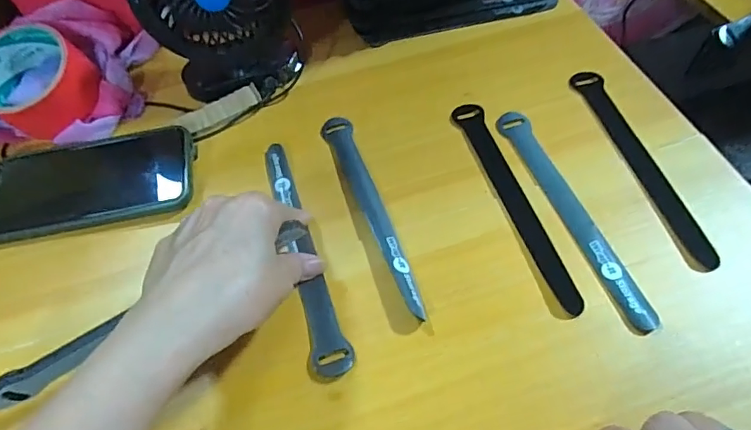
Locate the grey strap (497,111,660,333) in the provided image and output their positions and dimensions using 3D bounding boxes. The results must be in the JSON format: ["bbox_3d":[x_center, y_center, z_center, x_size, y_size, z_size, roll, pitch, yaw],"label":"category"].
[{"bbox_3d":[0.141,-0.006,0.359,0.022,0.004,0.194,-17,58,-6],"label":"grey strap"}]

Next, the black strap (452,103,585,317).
[{"bbox_3d":[0.103,-0.016,0.370,0.021,0.004,0.196,-16,56,-5],"label":"black strap"}]

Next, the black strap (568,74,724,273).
[{"bbox_3d":[0.201,-0.043,0.376,0.021,0.008,0.189,-14,58,-4],"label":"black strap"}]

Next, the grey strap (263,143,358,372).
[{"bbox_3d":[-0.053,0.023,0.360,0.026,0.008,0.196,-17,58,-6],"label":"grey strap"}]

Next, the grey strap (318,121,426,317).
[{"bbox_3d":[-0.004,-0.009,0.370,0.022,0.012,0.193,-19,58,-7],"label":"grey strap"}]

